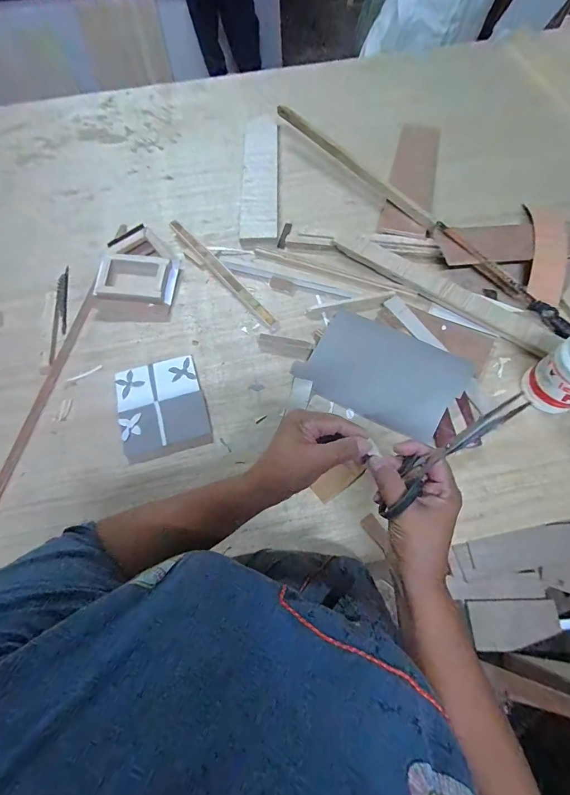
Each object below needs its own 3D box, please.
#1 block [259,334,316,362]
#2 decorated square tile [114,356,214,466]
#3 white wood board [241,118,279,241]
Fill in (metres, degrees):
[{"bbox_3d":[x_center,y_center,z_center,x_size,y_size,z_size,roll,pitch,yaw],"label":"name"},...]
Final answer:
[{"bbox_3d":[0.001,-0.083,0.578,0.091,0.015,0.029,13,68,8],"label":"block"},{"bbox_3d":[-0.188,0.013,0.535,0.123,0.018,0.149,-16,67,-5],"label":"decorated square tile"},{"bbox_3d":[-0.052,-0.483,0.758,0.073,0.014,0.370,-1,66,2],"label":"white wood board"}]

